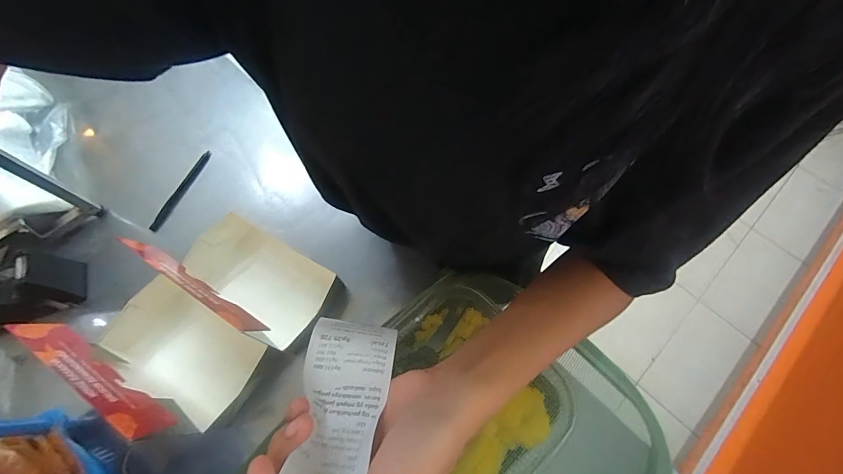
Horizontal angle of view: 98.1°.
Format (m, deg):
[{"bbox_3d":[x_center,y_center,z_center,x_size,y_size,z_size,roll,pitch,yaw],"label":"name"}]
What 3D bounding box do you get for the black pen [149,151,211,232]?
[{"bbox_3d":[-0.379,-0.074,0.577,0.012,0.010,0.151,20,70,9],"label":"black pen"}]

